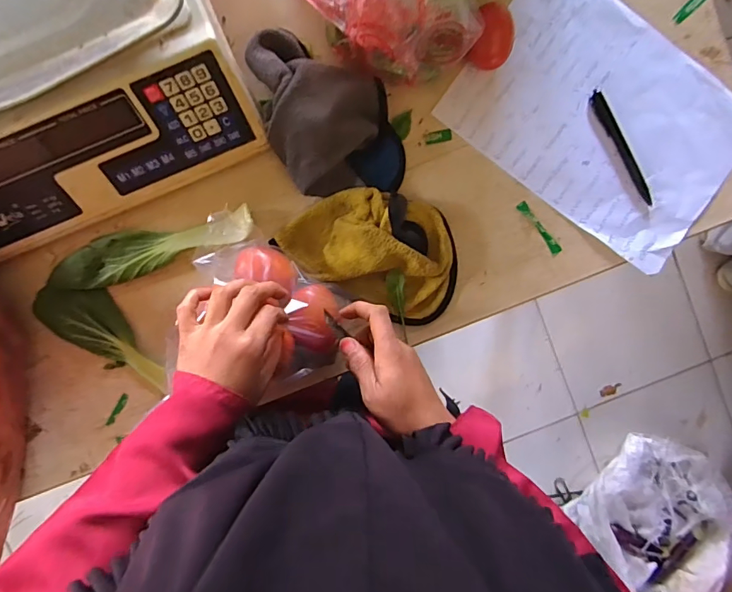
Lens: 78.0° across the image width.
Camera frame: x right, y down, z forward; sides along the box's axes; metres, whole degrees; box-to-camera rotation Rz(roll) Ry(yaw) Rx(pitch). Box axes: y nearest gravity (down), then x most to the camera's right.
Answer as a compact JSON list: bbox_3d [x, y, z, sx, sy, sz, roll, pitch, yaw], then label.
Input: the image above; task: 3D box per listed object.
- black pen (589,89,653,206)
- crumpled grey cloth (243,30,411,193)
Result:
[{"bbox_3d":[0.274,-0.157,0.481,0.013,0.009,0.131,-31,93,1],"label":"black pen"},{"bbox_3d":[-0.036,-0.181,0.446,0.126,0.057,0.166,-15,93,0],"label":"crumpled grey cloth"}]

